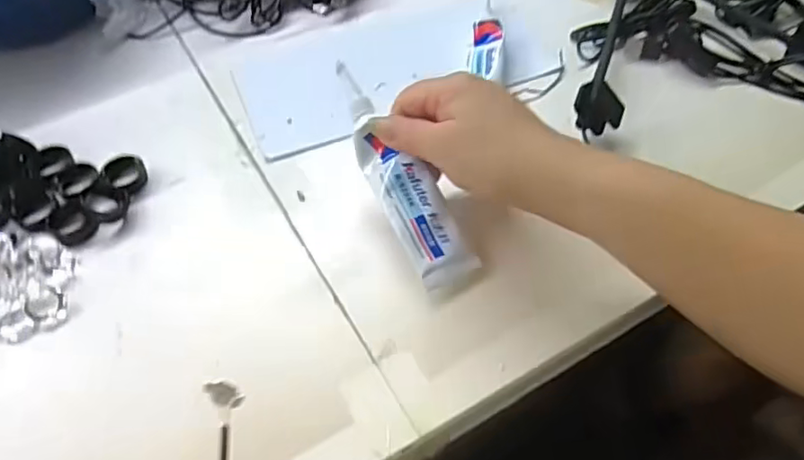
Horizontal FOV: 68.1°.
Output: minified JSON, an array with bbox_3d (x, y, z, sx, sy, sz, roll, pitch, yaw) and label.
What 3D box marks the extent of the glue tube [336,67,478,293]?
[{"bbox_3d":[-0.003,-0.034,0.356,0.036,0.018,0.146,-26,77,-16],"label":"glue tube"}]

